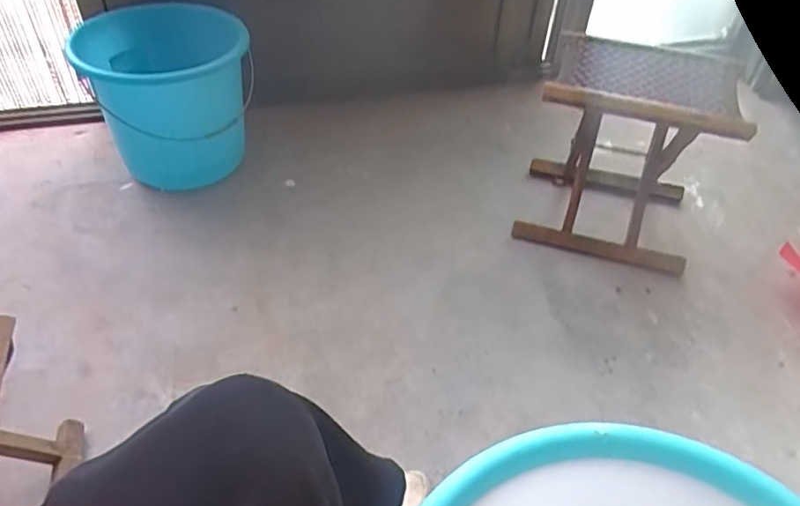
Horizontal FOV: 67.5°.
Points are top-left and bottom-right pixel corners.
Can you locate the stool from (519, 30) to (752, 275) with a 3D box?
[{"bbox_3d":[0.440,-0.202,1.191,0.323,0.339,0.312,15,42,11],"label":"stool"}]

